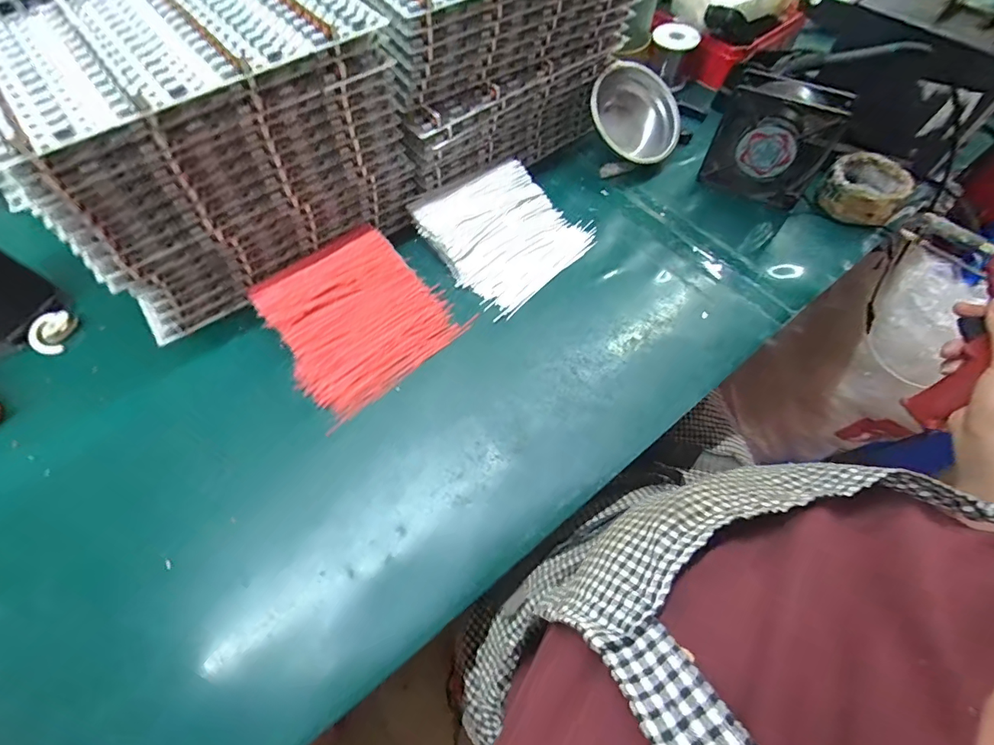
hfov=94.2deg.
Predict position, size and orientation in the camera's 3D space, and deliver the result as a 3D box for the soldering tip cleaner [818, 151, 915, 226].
[{"bbox_3d":[0.452,-0.227,0.573,0.087,0.046,0.094,32,66,16],"label":"soldering tip cleaner"}]

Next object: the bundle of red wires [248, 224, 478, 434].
[{"bbox_3d":[-0.142,-0.061,0.471,0.163,0.038,0.169,-36,67,-18],"label":"bundle of red wires"}]

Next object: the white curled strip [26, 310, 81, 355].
[{"bbox_3d":[-0.453,-0.041,0.470,0.038,0.013,0.045,9,62,4],"label":"white curled strip"}]

